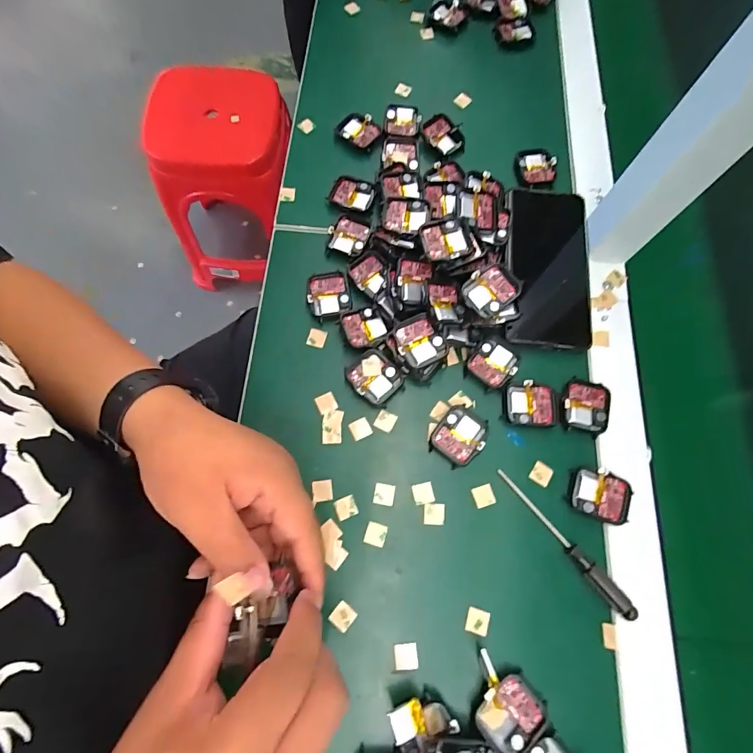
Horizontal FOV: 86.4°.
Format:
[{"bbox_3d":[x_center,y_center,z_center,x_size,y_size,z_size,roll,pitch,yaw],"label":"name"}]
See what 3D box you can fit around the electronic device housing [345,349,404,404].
[{"bbox_3d":[-0.001,0.000,0.340,0.042,0.012,0.040,43,77,12],"label":"electronic device housing"}]

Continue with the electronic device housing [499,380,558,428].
[{"bbox_3d":[0.128,0.024,0.335,0.046,0.005,0.037,4,72,1],"label":"electronic device housing"}]

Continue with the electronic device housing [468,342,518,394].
[{"bbox_3d":[0.101,-0.011,0.346,0.036,0.007,0.038,43,77,12],"label":"electronic device housing"}]

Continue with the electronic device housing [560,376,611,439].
[{"bbox_3d":[0.175,0.025,0.335,0.039,0.007,0.044,15,73,4],"label":"electronic device housing"}]

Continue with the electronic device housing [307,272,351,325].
[{"bbox_3d":[-0.043,-0.072,0.363,0.037,0.009,0.043,-10,73,-4],"label":"electronic device housing"}]

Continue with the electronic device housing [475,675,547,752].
[{"bbox_3d":[0.089,0.227,0.270,0.044,0.010,0.038,-43,78,-12],"label":"electronic device housing"}]

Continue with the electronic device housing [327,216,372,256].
[{"bbox_3d":[-0.024,-0.133,0.382,0.037,0.006,0.038,13,73,4],"label":"electronic device housing"}]

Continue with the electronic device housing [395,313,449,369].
[{"bbox_3d":[0.035,-0.029,0.330,0.037,0.008,0.040,-31,79,-10],"label":"electronic device housing"}]

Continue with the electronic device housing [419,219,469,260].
[{"bbox_3d":[0.059,-0.115,0.344,0.039,0.012,0.037,-8,73,-5],"label":"electronic device housing"}]

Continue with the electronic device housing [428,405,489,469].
[{"bbox_3d":[0.068,0.049,0.328,0.038,0.010,0.045,37,76,10],"label":"electronic device housing"}]

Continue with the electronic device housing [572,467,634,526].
[{"bbox_3d":[0.177,0.093,0.315,0.042,0.007,0.036,22,74,6],"label":"electronic device housing"}]

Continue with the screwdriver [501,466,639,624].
[{"bbox_3d":[0.141,0.124,0.303,0.011,0.011,0.130,-39,77,-12],"label":"screwdriver"}]

